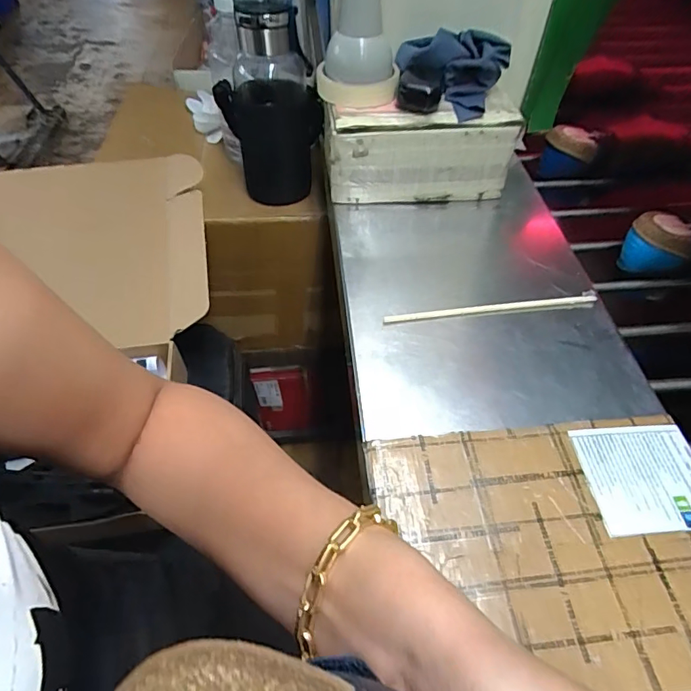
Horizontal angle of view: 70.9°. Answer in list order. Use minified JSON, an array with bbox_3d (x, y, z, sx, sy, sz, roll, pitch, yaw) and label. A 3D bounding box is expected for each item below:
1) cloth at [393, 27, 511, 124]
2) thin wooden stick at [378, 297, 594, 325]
[{"bbox_3d":[0.105,-0.277,0.496,0.112,0.053,0.087,11,53,8],"label":"cloth"},{"bbox_3d":[0.132,-0.034,0.439,0.199,0.007,0.007,-7,53,-6],"label":"thin wooden stick"}]

